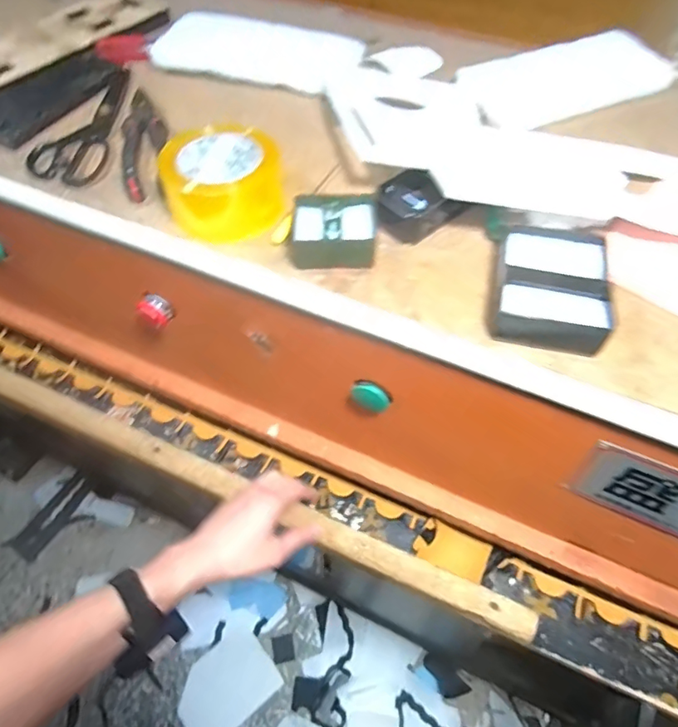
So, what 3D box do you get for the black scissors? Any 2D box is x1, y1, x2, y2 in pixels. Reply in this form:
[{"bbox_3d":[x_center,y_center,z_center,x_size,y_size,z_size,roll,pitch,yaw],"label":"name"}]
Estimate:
[{"bbox_3d":[-0.298,-0.284,0.614,0.082,0.020,0.229,0,52,0],"label":"black scissors"}]

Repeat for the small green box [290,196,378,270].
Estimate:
[{"bbox_3d":[-0.004,-0.123,0.486,0.076,0.033,0.074,0,52,0],"label":"small green box"}]

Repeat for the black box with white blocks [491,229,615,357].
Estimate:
[{"bbox_3d":[0.176,-0.063,0.439,0.093,0.036,0.114,12,53,9],"label":"black box with white blocks"}]

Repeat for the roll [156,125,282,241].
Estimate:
[{"bbox_3d":[-0.115,-0.180,0.514,0.107,0.075,0.107,0,52,0],"label":"roll"}]

